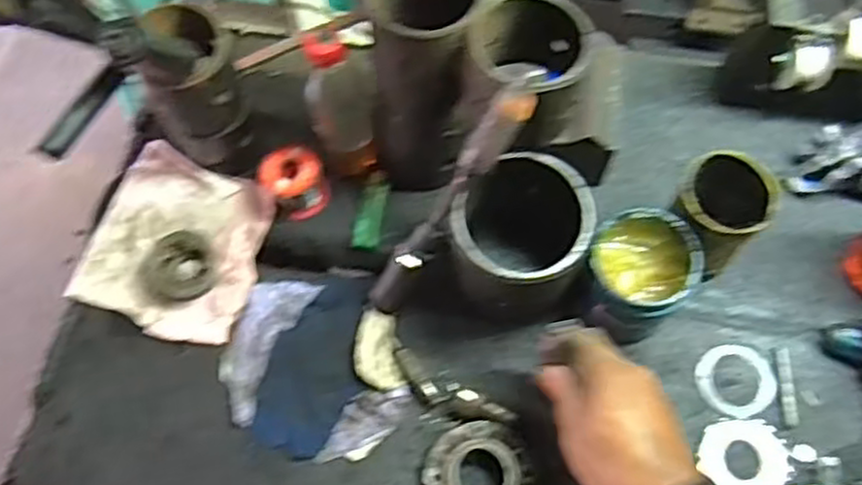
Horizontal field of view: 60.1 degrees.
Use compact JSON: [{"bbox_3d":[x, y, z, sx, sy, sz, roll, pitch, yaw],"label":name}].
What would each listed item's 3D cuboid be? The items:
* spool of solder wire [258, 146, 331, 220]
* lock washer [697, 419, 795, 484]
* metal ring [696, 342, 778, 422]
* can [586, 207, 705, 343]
[{"bbox_3d":[-0.131,-0.057,0.719,0.055,0.062,0.047,-29,69,-12],"label":"spool of solder wire"},{"bbox_3d":[0.266,0.183,0.627,0.072,0.004,0.065,-3,65,-1],"label":"lock washer"},{"bbox_3d":[0.270,0.123,0.660,0.066,0.009,0.063,0,65,0],"label":"metal ring"},{"bbox_3d":[0.173,0.033,0.640,0.092,0.105,0.084,0,65,0],"label":"can"}]

